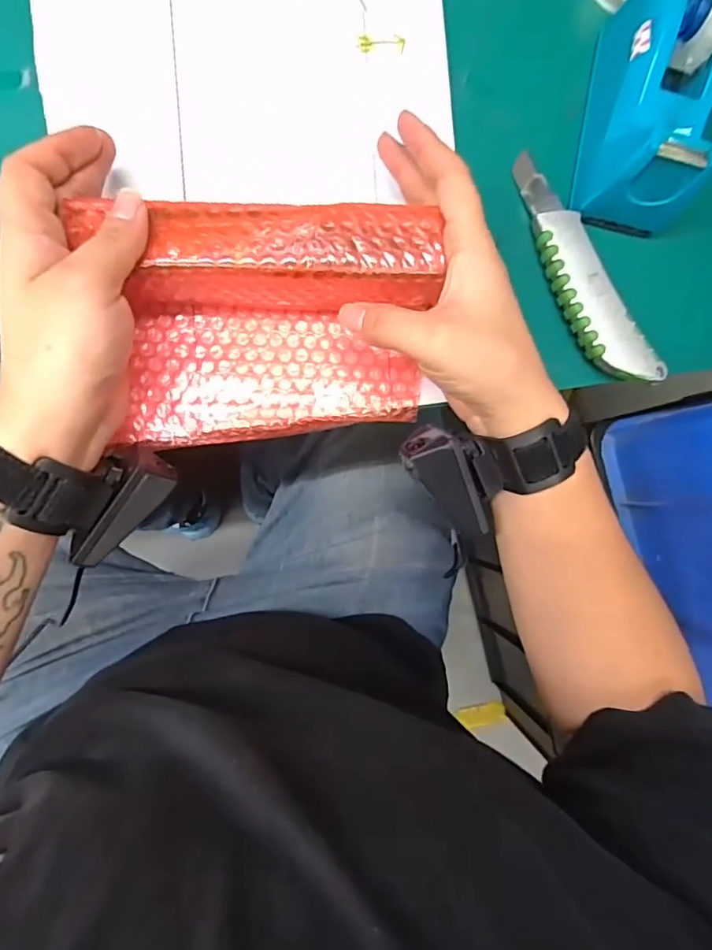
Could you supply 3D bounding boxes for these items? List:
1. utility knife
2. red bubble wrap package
[{"bbox_3d":[0.142,-0.130,0.347,0.034,0.022,0.162,-27,92,-7],"label":"utility knife"},{"bbox_3d":[-0.049,-0.079,0.302,0.174,0.066,0.113,-2,89,-7],"label":"red bubble wrap package"}]

